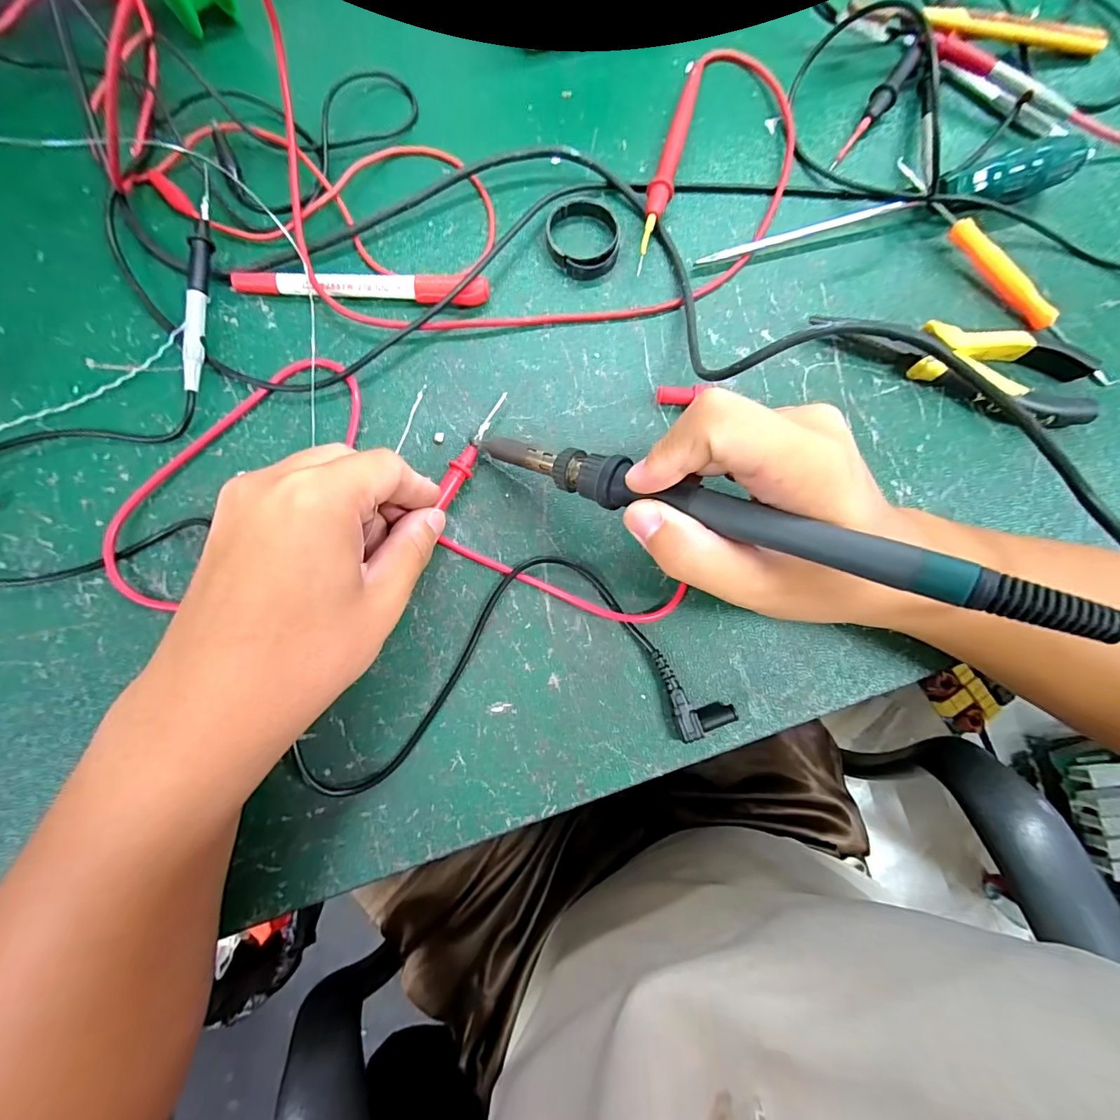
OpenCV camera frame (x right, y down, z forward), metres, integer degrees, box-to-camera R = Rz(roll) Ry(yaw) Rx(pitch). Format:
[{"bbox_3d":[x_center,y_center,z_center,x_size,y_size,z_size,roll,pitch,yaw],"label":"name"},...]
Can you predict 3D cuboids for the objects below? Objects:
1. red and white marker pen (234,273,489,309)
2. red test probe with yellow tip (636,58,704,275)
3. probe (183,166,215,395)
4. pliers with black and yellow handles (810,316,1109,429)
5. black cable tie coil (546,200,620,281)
[{"bbox_3d":[-0.109,-0.149,0.261,0.137,0.016,0.017,3,81,-2],"label":"red and white marker pen"},{"bbox_3d":[0.064,-0.235,0.281,0.013,0.016,0.139,16,81,0],"label":"red test probe with yellow tip"},{"bbox_3d":[-0.195,-0.154,0.258,0.008,0.015,0.132,-4,81,-3],"label":"probe"},{"bbox_3d":[0.224,-0.105,0.265,0.156,0.017,0.051,9,81,-1],"label":"pliers with black and yellow handles"},{"bbox_3d":[0.013,-0.184,0.273,0.042,0.012,0.043,0,81,-2],"label":"black cable tie coil"}]

